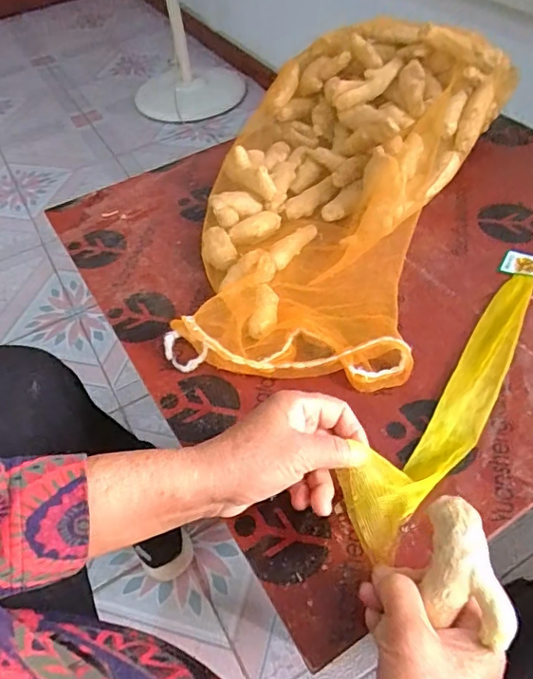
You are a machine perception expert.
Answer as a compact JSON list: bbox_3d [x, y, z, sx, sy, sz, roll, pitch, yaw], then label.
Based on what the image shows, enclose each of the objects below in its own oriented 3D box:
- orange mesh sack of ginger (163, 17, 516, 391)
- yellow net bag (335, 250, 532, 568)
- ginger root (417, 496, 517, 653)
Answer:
[{"bbox_3d":[0.075,-0.183,0.588,0.266,0.121,0.502,16,54,18],"label":"orange mesh sack of ginger"},{"bbox_3d":[0.177,0.030,0.459,0.056,0.045,0.386,27,48,25],"label":"yellow net bag"},{"bbox_3d":[0.111,0.134,0.308,0.041,0.021,0.078,-10,50,-3],"label":"ginger root"}]

